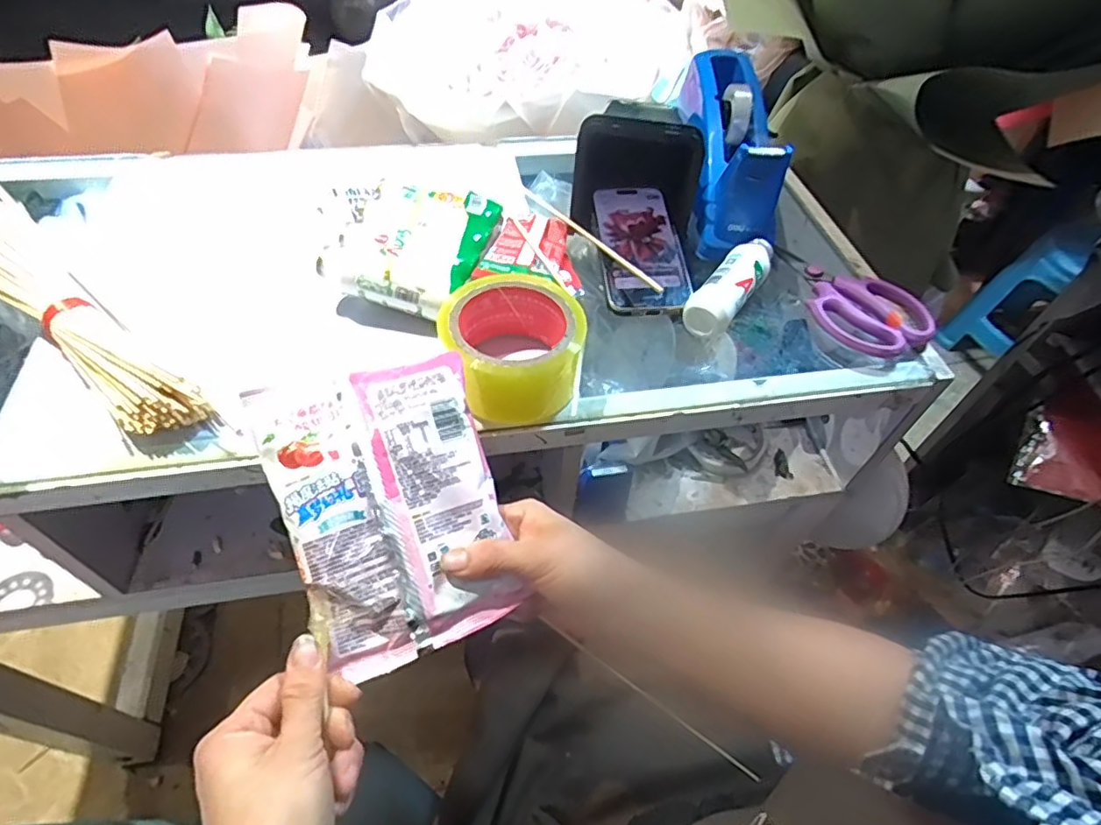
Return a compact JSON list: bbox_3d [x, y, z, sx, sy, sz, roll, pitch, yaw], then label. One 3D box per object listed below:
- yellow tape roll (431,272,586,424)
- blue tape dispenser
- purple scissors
[{"bbox_3d":[-0.027,-0.046,0.434,0.095,0.057,0.095,2,52,-3],"label":"yellow tape roll"},{"bbox_3d":[0.169,-0.255,0.572,0.072,0.092,0.213,4,52,-2],"label":"blue tape dispenser"},{"bbox_3d":[0.253,-0.104,0.514,0.088,0.022,0.147,-25,58,-22],"label":"purple scissors"}]

